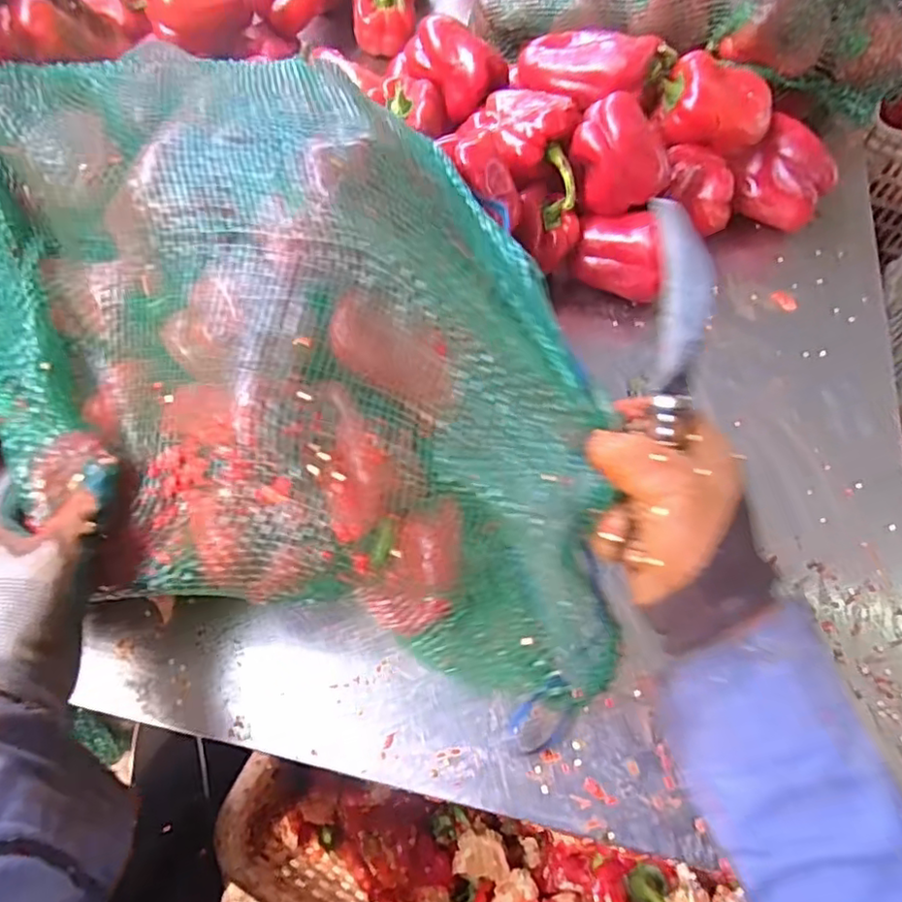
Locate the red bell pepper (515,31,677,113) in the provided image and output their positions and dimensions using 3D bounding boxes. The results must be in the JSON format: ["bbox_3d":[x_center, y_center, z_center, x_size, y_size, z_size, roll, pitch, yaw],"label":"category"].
[{"bbox_3d":[0.136,-0.372,0.597,0.152,0.052,0.064,13,63,20],"label":"red bell pepper"}]

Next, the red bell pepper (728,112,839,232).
[{"bbox_3d":[0.341,-0.277,0.633,0.079,0.085,0.090,-38,71,-18],"label":"red bell pepper"}]

